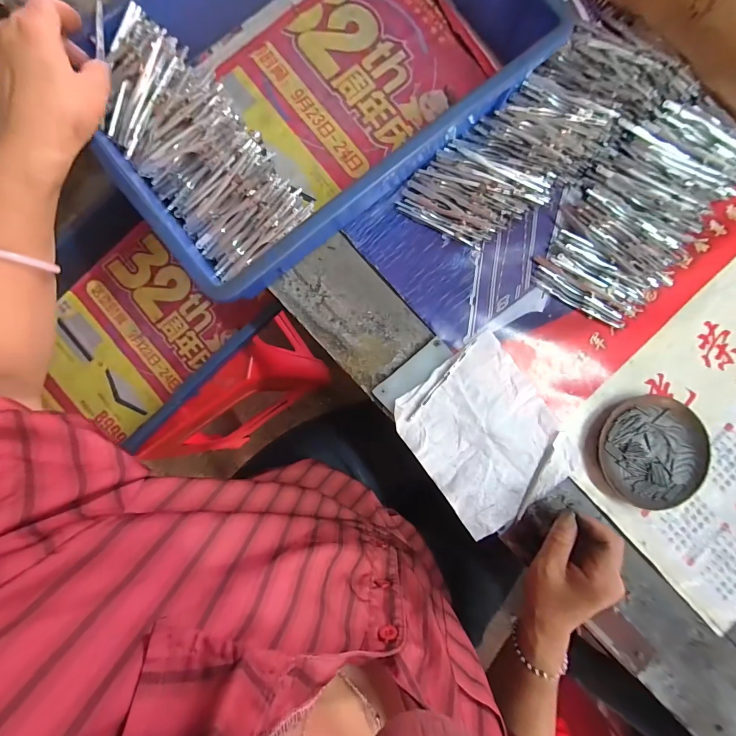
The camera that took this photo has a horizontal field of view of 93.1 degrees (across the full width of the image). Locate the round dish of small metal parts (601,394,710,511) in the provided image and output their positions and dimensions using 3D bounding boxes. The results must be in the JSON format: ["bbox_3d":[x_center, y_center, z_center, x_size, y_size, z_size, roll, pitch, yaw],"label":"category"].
[{"bbox_3d":[0.304,0.090,0.369,0.119,0.016,0.112,0,88,0],"label":"round dish of small metal parts"}]

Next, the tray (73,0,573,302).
[{"bbox_3d":[-0.055,-0.299,0.357,0.424,0.084,0.279,-39,88,-1],"label":"tray"}]

